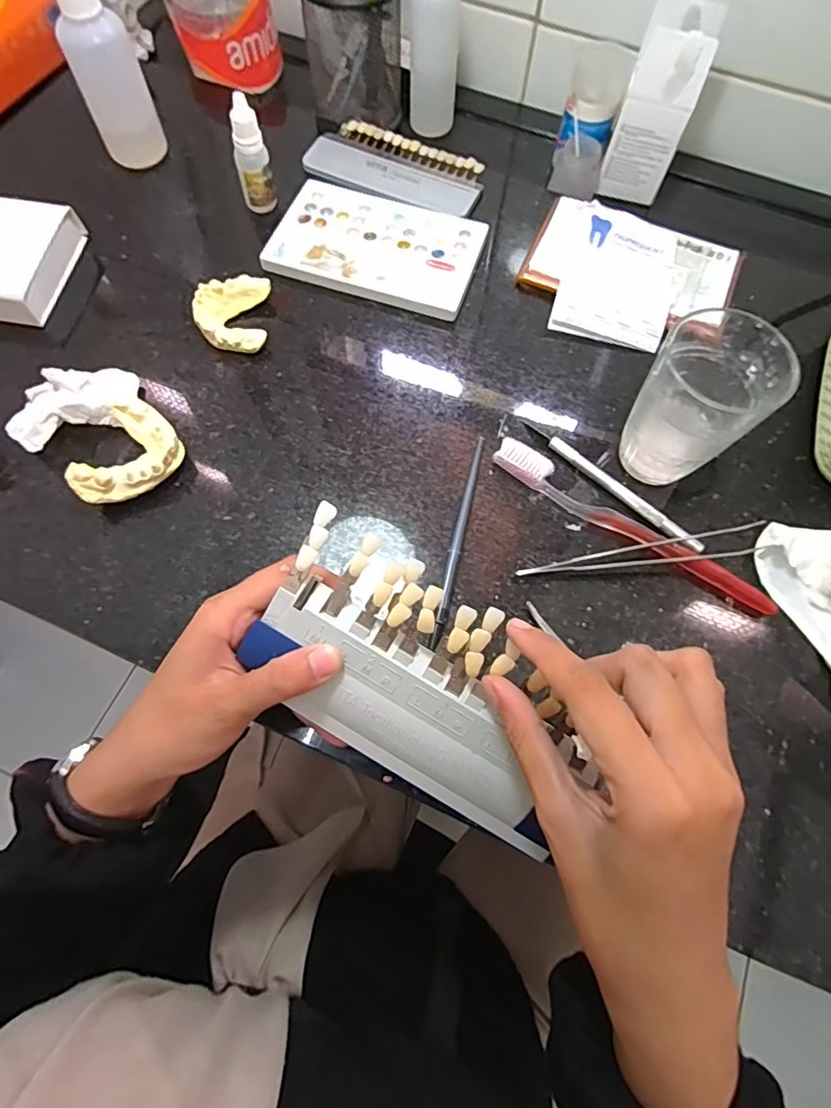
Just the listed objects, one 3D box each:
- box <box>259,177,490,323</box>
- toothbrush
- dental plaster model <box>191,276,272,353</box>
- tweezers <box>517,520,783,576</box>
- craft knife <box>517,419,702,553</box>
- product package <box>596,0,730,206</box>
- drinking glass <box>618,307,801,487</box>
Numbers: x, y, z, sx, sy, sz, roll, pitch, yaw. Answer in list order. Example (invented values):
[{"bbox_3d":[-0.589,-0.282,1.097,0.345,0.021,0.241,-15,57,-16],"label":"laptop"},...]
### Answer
[{"bbox_3d":[-0.029,-0.239,0.419,0.155,0.010,0.099,18,70,5],"label":"box"},{"bbox_3d":[0.132,-0.017,0.335,0.189,0.012,0.018,35,73,11],"label":"toothbrush"},{"bbox_3d":[-0.131,-0.172,0.384,0.049,0.022,0.058,-1,70,-2],"label":"dental plaster model"},{"bbox_3d":[0.143,-0.002,0.326,0.161,0.020,0.019,-8,70,-4],"label":"tweezers"},{"bbox_3d":[0.126,-0.046,0.347,0.134,0.012,0.011,42,74,13],"label":"craft knife"},{"bbox_3d":[0.194,-0.360,0.434,0.050,0.111,0.056,17,70,5],"label":"product package"},{"bbox_3d":[0.165,-0.089,0.321,0.066,0.091,0.075,36,73,11],"label":"drinking glass"}]

